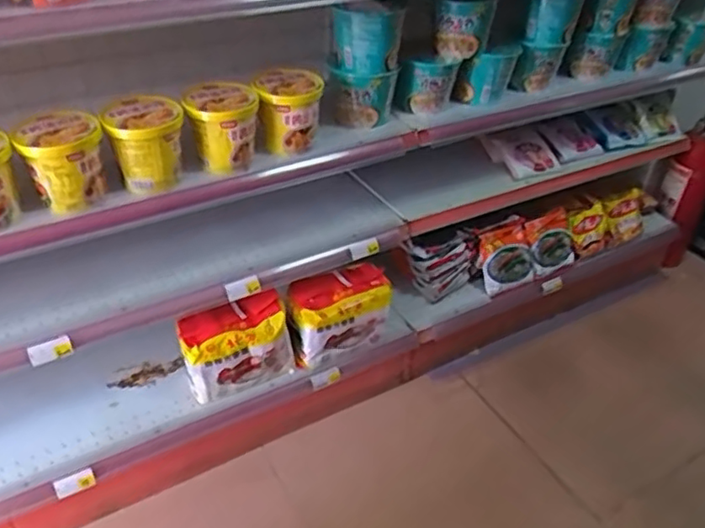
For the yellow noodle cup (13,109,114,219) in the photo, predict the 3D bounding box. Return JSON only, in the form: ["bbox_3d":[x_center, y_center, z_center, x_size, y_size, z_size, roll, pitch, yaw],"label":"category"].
[{"bbox_3d":[-0.402,-0.142,0.908,0.103,0.114,0.089,-15,41,-21],"label":"yellow noodle cup"}]

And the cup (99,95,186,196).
[{"bbox_3d":[-0.300,-0.175,0.953,0.105,0.109,0.098,2,37,-1],"label":"cup"}]

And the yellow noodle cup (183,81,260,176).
[{"bbox_3d":[-0.200,-0.211,1.008,0.103,0.112,0.094,2,37,-1],"label":"yellow noodle cup"}]

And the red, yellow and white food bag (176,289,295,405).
[{"bbox_3d":[-0.215,0.152,1.197,0.191,0.162,0.088,-16,41,-23],"label":"red, yellow and white food bag"}]

